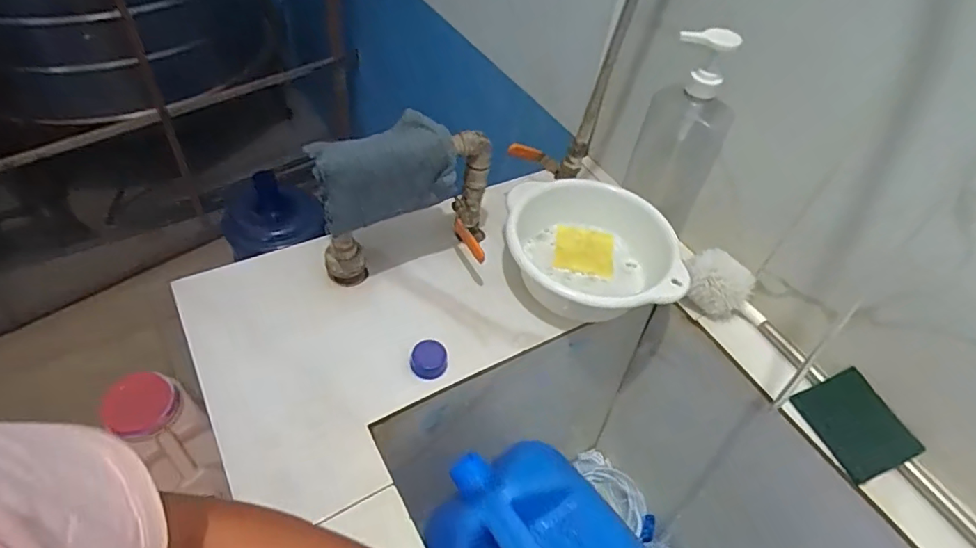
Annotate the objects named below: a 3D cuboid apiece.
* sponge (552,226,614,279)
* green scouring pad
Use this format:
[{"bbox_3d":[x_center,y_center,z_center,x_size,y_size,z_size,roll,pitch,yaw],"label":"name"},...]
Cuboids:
[{"bbox_3d":[0.122,-0.029,0.694,0.074,0.010,0.065,6,71,9],"label":"sponge"},{"bbox_3d":[0.392,0.160,0.576,0.077,0.006,0.101,-29,58,3],"label":"green scouring pad"}]

